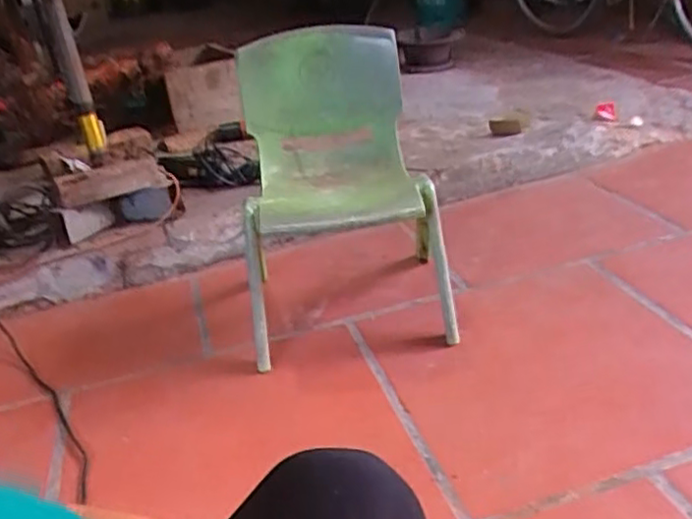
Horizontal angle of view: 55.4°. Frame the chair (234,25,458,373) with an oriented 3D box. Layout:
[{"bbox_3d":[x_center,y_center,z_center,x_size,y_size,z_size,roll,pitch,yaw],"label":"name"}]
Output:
[{"bbox_3d":[0.003,-0.118,1.182,0.372,0.523,0.323,-2,29,10],"label":"chair"}]

